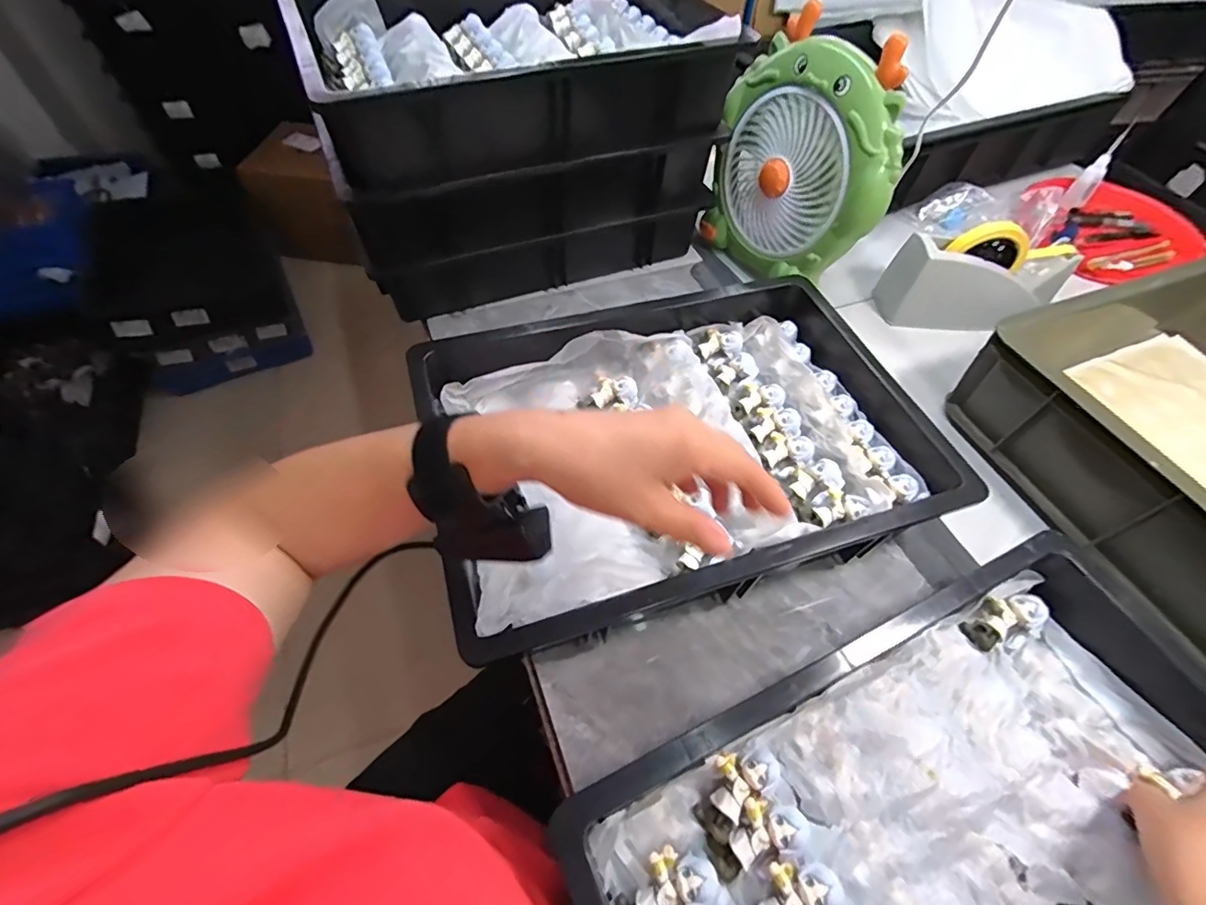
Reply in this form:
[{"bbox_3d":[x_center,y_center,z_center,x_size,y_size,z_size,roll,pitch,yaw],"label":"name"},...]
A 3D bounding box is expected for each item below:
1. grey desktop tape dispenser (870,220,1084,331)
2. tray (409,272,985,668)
[{"bbox_3d":[0.503,-0.238,0.702,0.209,0.125,0.071,1,56,-2],"label":"grey desktop tape dispenser"},{"bbox_3d":[0.075,-0.017,0.534,0.475,0.100,0.345,-15,58,-12],"label":"tray"}]

